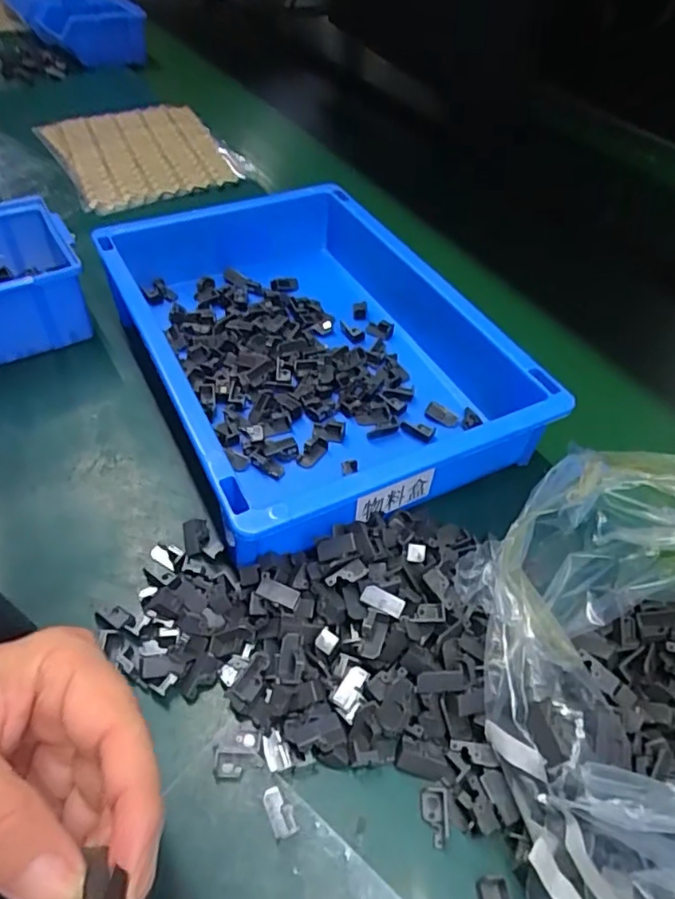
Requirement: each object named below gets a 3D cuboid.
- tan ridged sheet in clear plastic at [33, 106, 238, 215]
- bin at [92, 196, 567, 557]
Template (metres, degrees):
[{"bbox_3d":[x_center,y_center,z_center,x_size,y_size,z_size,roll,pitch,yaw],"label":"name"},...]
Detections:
[{"bbox_3d":[-0.219,-0.327,0.661,0.169,0.020,0.192,-24,54,-19],"label":"tan ridged sheet in clear plastic"},{"bbox_3d":[-0.020,-0.078,0.418,0.212,0.064,0.295,-22,54,-17],"label":"bin"}]

